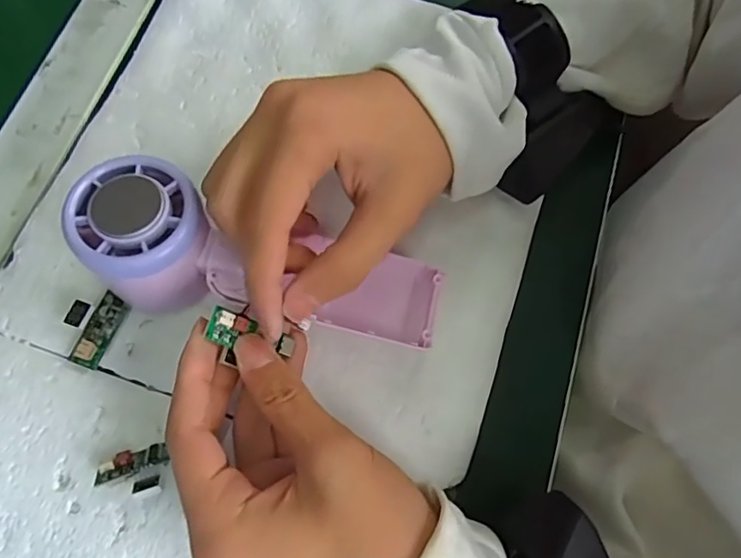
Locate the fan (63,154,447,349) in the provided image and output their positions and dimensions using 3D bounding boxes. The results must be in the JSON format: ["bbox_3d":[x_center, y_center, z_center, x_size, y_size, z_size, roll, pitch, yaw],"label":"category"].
[{"bbox_3d":[-0.052,-0.004,0.265,0.167,0.043,0.062,18,81,-15],"label":"fan"}]

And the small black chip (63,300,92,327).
[{"bbox_3d":[-0.137,0.016,0.263,0.007,0.004,0.012,31,65,-18],"label":"small black chip"}]

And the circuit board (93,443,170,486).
[{"bbox_3d":[-0.107,0.082,0.251,0.030,0.005,0.012,-17,68,-21],"label":"circuit board"}]

